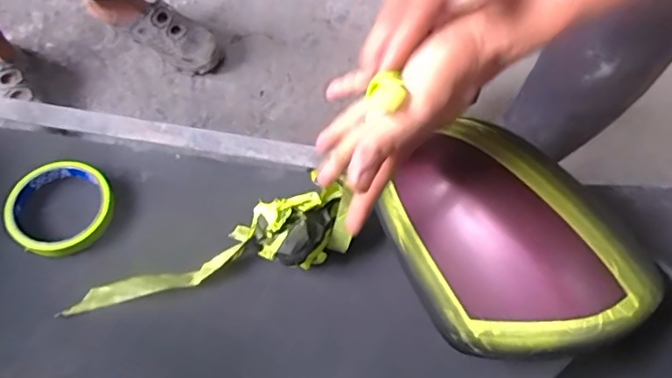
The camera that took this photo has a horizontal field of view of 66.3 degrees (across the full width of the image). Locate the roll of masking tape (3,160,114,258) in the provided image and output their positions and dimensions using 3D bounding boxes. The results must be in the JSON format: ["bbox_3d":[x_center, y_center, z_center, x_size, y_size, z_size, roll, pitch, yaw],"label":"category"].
[{"bbox_3d":[-0.258,0.016,0.483,0.091,0.021,0.094,2,65,-4],"label":"roll of masking tape"}]

